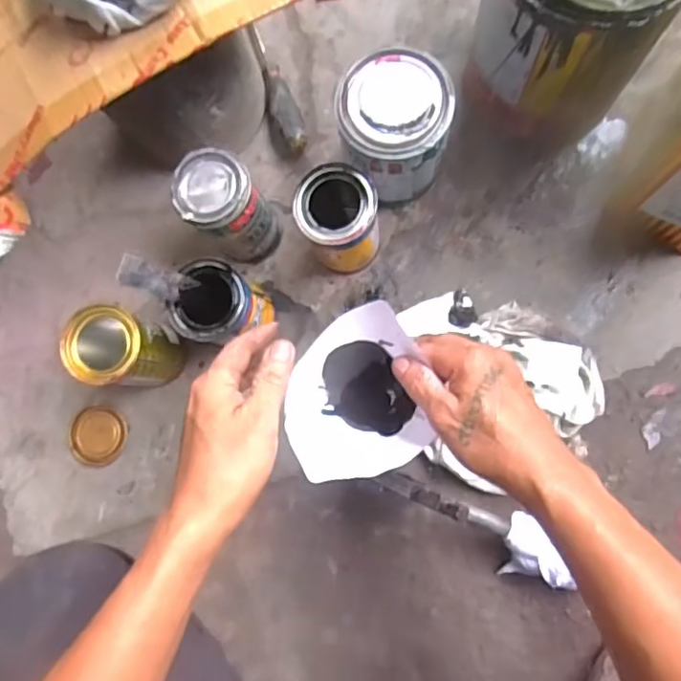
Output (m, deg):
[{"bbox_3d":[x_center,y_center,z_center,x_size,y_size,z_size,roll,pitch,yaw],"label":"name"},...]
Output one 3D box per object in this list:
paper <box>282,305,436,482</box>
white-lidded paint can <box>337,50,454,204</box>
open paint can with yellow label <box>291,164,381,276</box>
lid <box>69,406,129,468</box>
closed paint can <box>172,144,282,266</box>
[{"bbox_3d":[0.010,0.042,0.450,0.102,0.043,0.122,-11,85,5],"label":"paper"},{"bbox_3d":[0.054,-0.204,0.582,0.098,0.129,0.098,0,86,6],"label":"white-lidded paint can"},{"bbox_3d":[0.001,-0.116,0.581,0.069,0.130,0.072,0,86,6],"label":"open paint can with yellow label"},{"bbox_3d":[-0.266,0.105,0.644,0.066,0.008,0.066,0,86,6],"label":"lid"},{"bbox_3d":[-0.109,-0.132,0.591,0.079,0.133,0.069,44,91,7],"label":"closed paint can"}]

